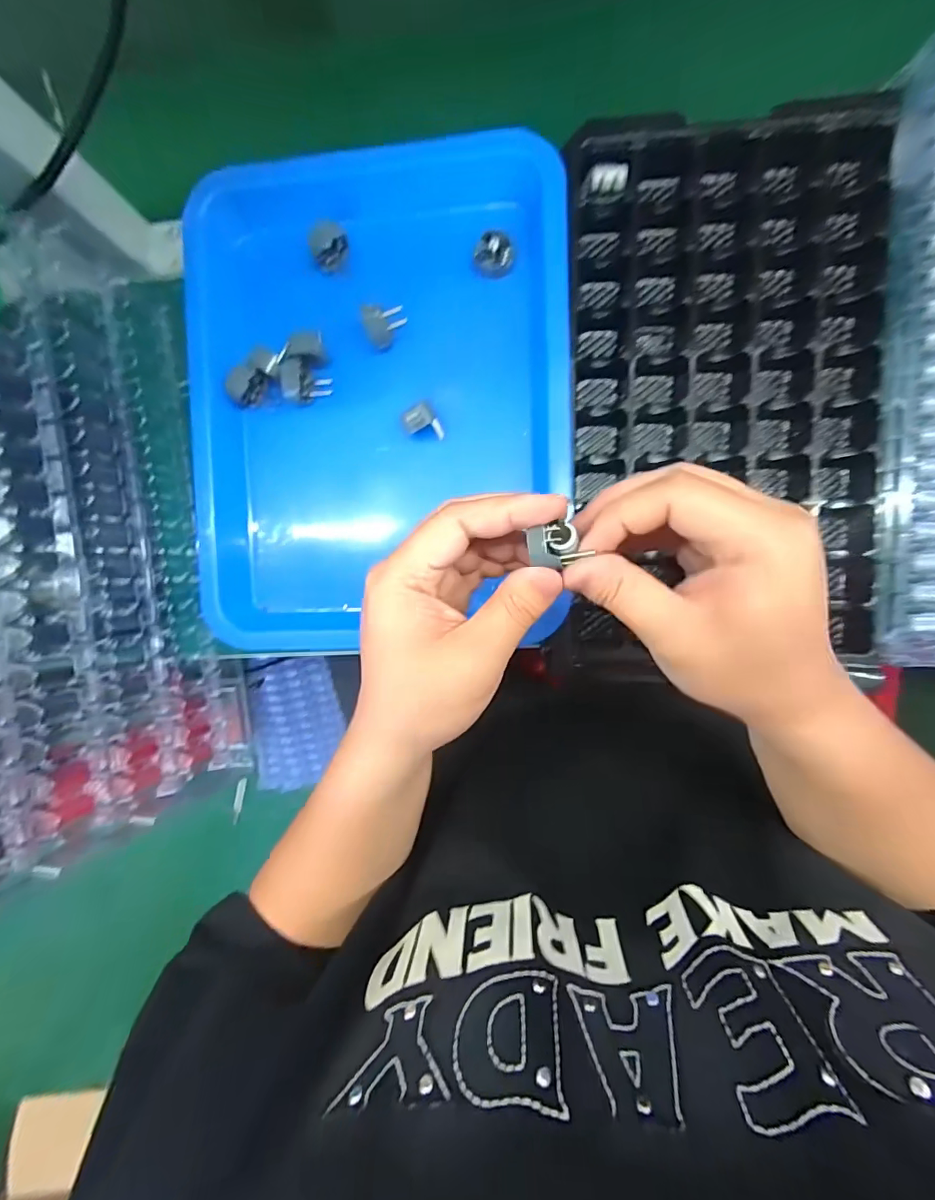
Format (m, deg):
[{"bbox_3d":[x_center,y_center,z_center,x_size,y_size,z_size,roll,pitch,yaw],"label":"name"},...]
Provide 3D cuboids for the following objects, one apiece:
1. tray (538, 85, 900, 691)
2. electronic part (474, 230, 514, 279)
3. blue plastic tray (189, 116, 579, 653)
[{"bbox_3d":[0.165,-0.131,0.324,0.193,0.038,0.347,1,92,8],"label":"tray"},{"bbox_3d":[0.018,-0.240,0.340,0.026,0.009,0.026,-7,91,8],"label":"electronic part"},{"bbox_3d":[-0.061,-0.135,0.357,0.261,0.063,0.336,-1,92,8],"label":"blue plastic tray"}]

